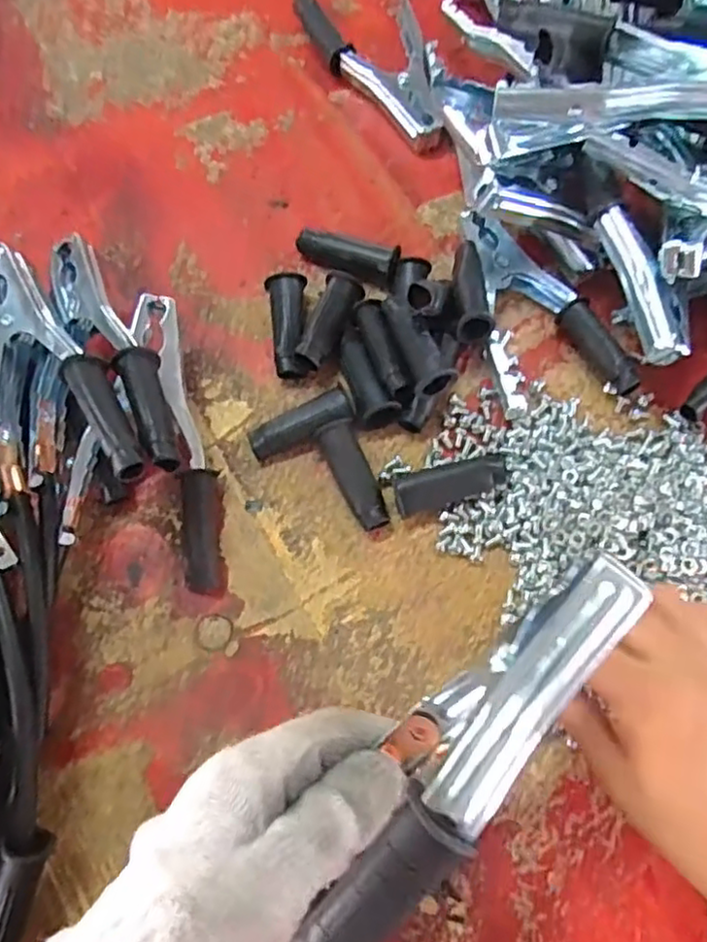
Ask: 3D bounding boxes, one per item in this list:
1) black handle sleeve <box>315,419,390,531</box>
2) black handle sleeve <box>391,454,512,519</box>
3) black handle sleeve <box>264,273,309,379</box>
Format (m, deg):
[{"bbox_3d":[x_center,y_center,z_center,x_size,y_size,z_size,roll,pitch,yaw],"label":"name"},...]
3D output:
[{"bbox_3d":[0.000,0.003,0.368,0.020,0.018,0.062,-21,72,-7],"label":"black handle sleeve"},{"bbox_3d":[0.052,0.006,0.358,0.060,0.013,0.018,-17,71,8],"label":"black handle sleeve"},{"bbox_3d":[-0.039,-0.086,0.396,0.022,0.015,0.063,-4,71,-2],"label":"black handle sleeve"}]

